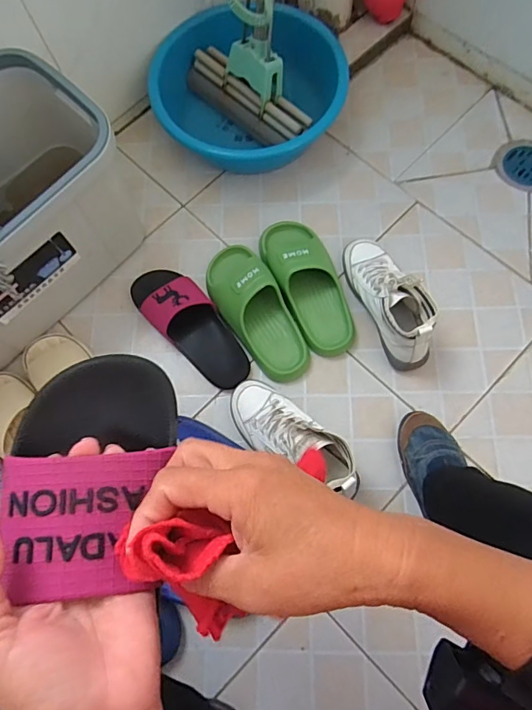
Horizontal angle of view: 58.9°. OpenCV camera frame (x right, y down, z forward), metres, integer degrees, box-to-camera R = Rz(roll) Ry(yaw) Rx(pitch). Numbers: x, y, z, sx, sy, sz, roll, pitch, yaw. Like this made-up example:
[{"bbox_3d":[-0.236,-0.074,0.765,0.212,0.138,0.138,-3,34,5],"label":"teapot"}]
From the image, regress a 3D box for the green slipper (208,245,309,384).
[{"bbox_3d":[-0.020,-0.077,0.757,0.099,0.072,0.249,-26,71,-7],"label":"green slipper"}]

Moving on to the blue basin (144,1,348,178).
[{"bbox_3d":[-0.020,-0.492,0.865,0.333,0.146,0.297,14,71,7],"label":"blue basin"}]

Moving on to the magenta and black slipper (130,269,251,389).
[{"bbox_3d":[-0.124,-0.057,0.758,0.096,0.060,0.251,-41,74,-12],"label":"magenta and black slipper"}]

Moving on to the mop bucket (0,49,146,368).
[{"bbox_3d":[-0.408,-0.172,0.701,0.286,0.253,0.462,41,77,15],"label":"mop bucket"}]

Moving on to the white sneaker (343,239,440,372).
[{"bbox_3d":[0.191,-0.098,0.738,0.075,0.107,0.235,-20,71,-5],"label":"white sneaker"}]

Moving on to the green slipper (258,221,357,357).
[{"bbox_3d":[0.069,-0.122,0.773,0.104,0.070,0.253,-21,71,-5],"label":"green slipper"}]

